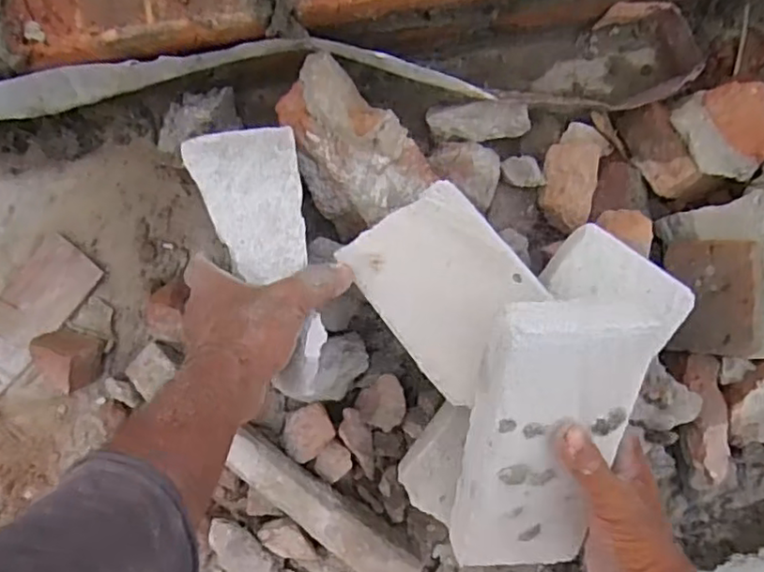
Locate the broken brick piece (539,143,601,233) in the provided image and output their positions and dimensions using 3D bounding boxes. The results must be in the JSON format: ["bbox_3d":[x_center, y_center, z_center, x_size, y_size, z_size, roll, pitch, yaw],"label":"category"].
[{"bbox_3d":[0.156,-0.085,0.534,0.042,0.021,0.073,10,93,-1],"label":"broken brick piece"}]

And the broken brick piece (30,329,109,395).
[{"bbox_3d":[-0.272,0.063,0.547,0.049,0.050,0.039,21,92,-2],"label":"broken brick piece"}]

